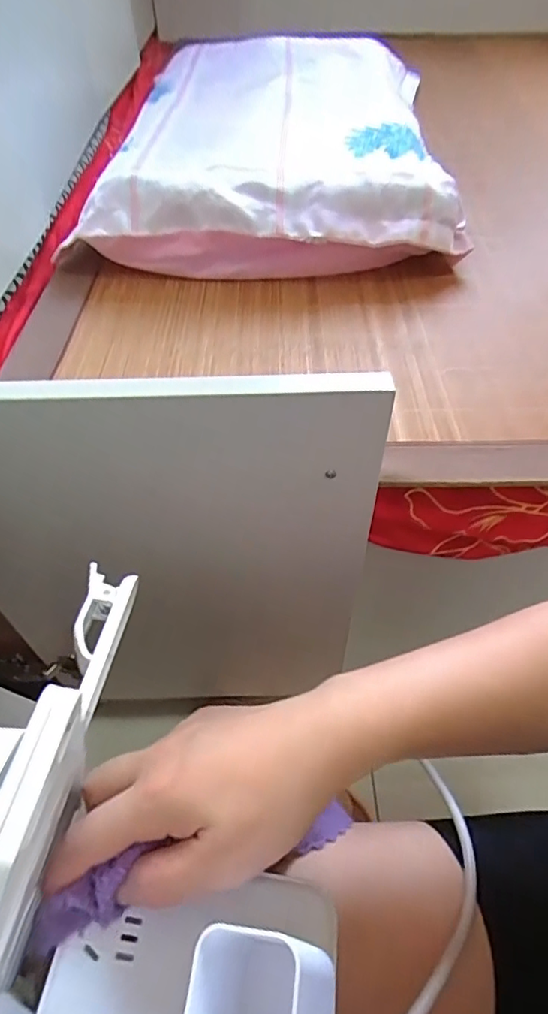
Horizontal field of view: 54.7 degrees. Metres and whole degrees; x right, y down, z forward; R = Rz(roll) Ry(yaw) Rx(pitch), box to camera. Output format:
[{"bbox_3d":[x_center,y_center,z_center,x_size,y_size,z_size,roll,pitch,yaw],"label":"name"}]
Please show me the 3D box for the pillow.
[{"bbox_3d":[0.015,-0.478,0.694,0.449,0.105,0.490,0,53,-1],"label":"pillow"}]

